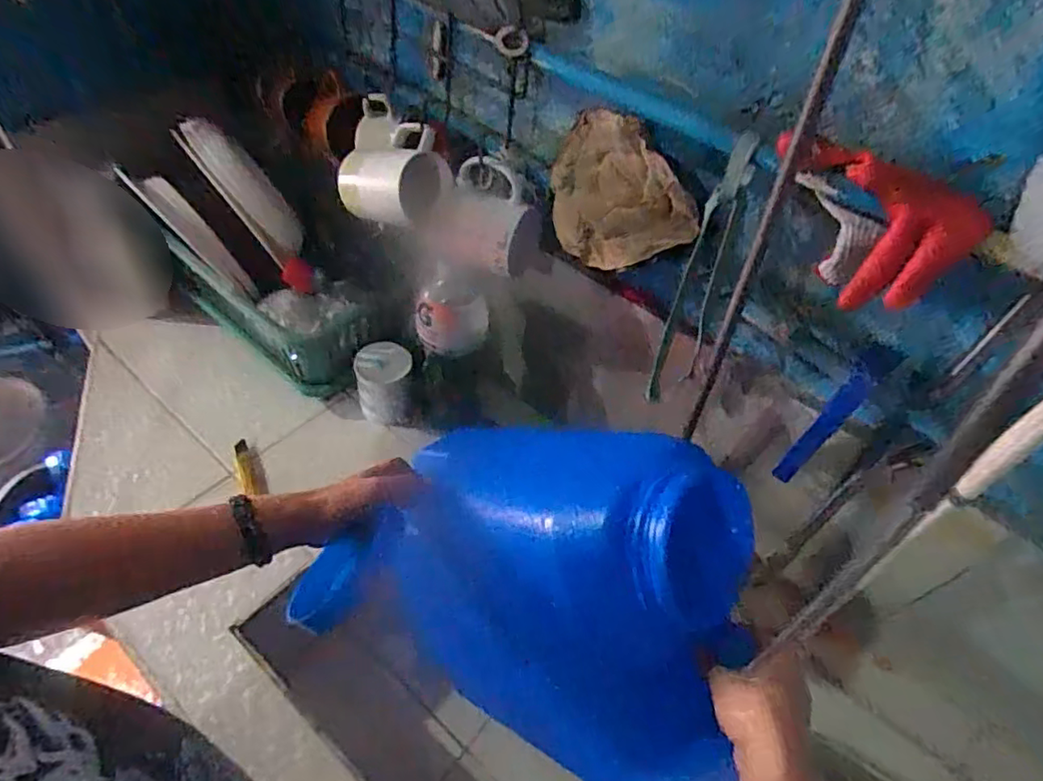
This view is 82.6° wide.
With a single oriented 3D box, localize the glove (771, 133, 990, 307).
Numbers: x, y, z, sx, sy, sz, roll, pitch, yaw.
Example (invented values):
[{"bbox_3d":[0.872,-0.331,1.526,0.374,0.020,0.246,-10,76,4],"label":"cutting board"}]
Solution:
[{"bbox_3d":[0.251,-0.125,0.451,0.058,0.095,0.145,-26,58,-24],"label":"glove"}]

